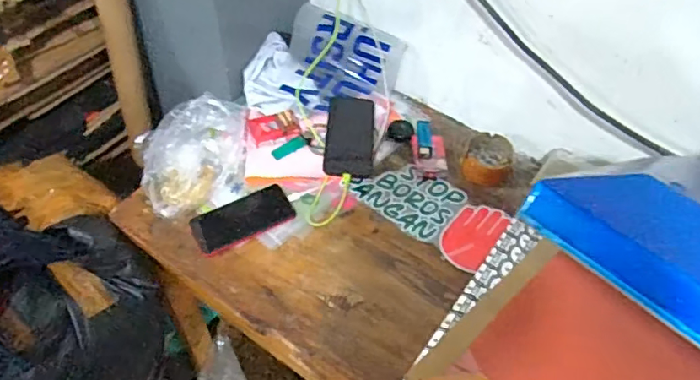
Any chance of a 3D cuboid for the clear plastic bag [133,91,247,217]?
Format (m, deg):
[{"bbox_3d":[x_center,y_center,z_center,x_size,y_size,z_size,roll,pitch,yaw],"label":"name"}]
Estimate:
[{"bbox_3d":[-0.235,-0.056,0.830,0.152,0.129,0.134,-5,51,-6],"label":"clear plastic bag"}]

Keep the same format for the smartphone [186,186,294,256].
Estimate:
[{"bbox_3d":[-0.167,0.044,0.846,0.155,0.008,0.086,-23,48,-24],"label":"smartphone"}]

